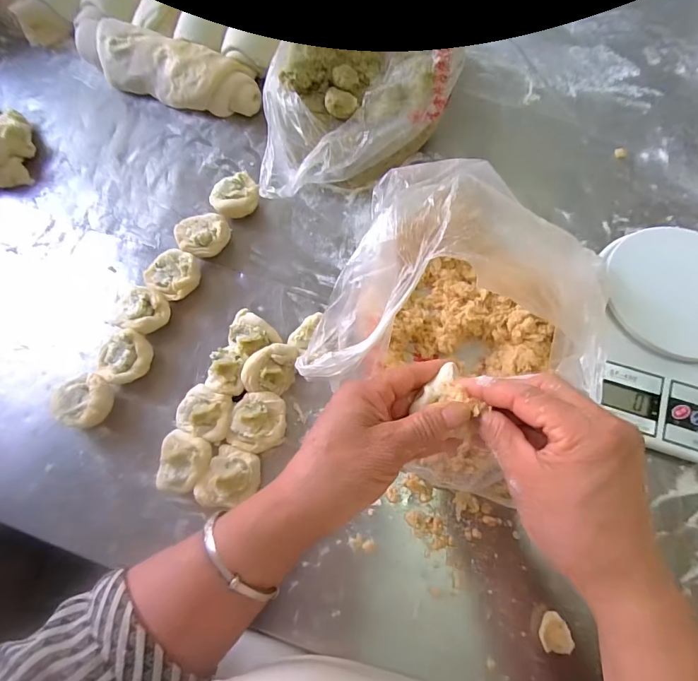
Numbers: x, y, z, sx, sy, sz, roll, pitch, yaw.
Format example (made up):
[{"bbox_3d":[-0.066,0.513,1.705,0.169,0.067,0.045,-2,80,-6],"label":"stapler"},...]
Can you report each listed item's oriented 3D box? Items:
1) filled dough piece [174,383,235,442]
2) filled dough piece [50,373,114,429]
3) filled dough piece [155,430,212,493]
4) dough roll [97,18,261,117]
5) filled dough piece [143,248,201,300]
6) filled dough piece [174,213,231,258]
[{"bbox_3d":[-0.127,0.067,0.367,0.049,0.030,0.041,21,72,10],"label":"filled dough piece"},{"bbox_3d":[-0.240,0.056,0.370,0.047,0.030,0.045,6,70,5],"label":"filled dough piece"},{"bbox_3d":[-0.140,0.106,0.352,0.043,0.030,0.047,8,70,5],"label":"filled dough piece"},{"bbox_3d":[-0.203,-0.323,0.491,0.188,0.057,0.070,18,71,9],"label":"dough roll"},{"bbox_3d":[-0.175,-0.066,0.412,0.041,0.024,0.048,28,73,12],"label":"filled dough piece"},{"bbox_3d":[-0.150,-0.109,0.428,0.053,0.030,0.048,-32,71,-9],"label":"filled dough piece"}]

